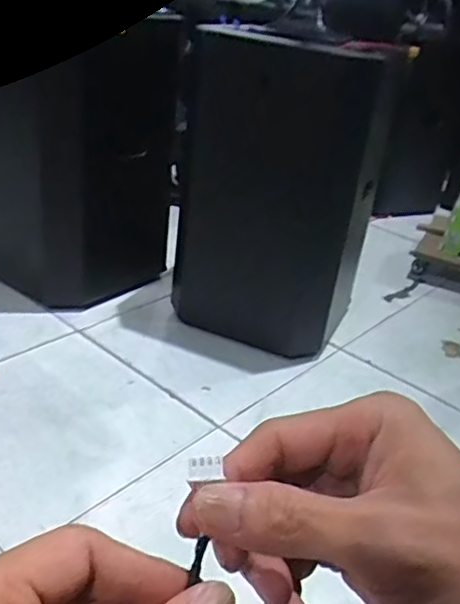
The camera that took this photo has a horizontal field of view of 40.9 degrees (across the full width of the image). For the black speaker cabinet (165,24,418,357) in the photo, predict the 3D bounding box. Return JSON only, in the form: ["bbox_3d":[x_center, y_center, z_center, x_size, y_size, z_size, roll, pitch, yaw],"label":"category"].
[{"bbox_3d":[0.108,-0.212,1.268,0.353,0.600,0.277,19,30,20],"label":"black speaker cabinet"}]

